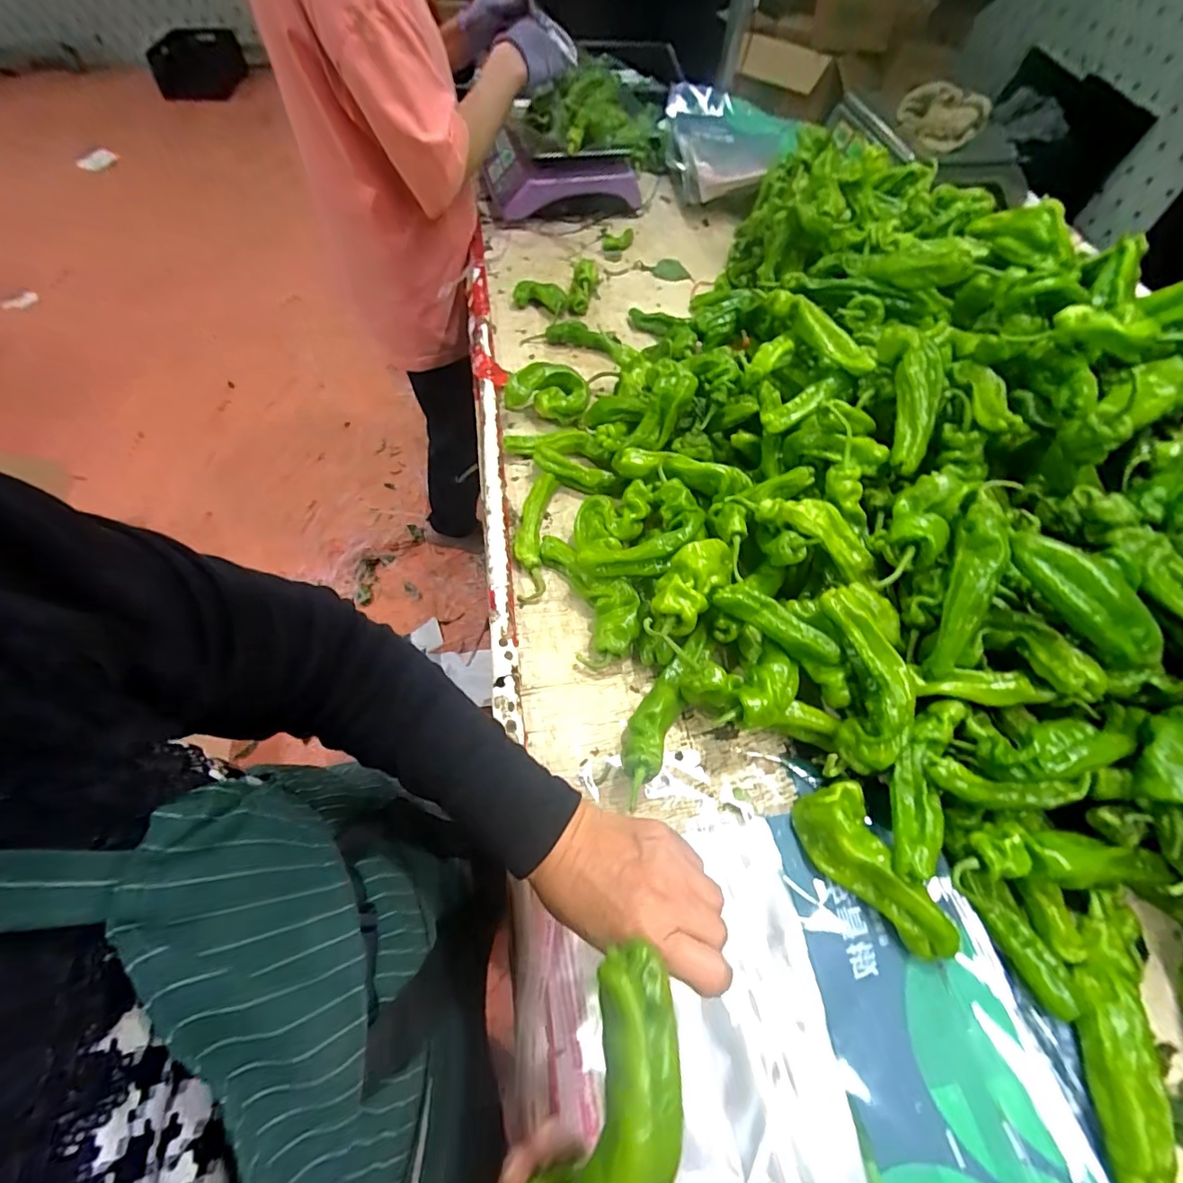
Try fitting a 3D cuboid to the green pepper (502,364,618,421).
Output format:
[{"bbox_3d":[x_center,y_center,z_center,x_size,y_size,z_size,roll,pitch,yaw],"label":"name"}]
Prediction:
[{"bbox_3d":[-0.043,-0.272,0.708,0.147,0.051,0.071,-14,60,-10],"label":"green pepper"}]

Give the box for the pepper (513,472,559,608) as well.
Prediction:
[{"bbox_3d":[-0.067,-0.065,0.599,0.039,0.031,0.169,4,58,1],"label":"pepper"}]

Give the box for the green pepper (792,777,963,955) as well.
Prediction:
[{"bbox_3d":[0.222,0.217,0.414,0.070,0.045,0.127,-17,60,-12],"label":"green pepper"}]

